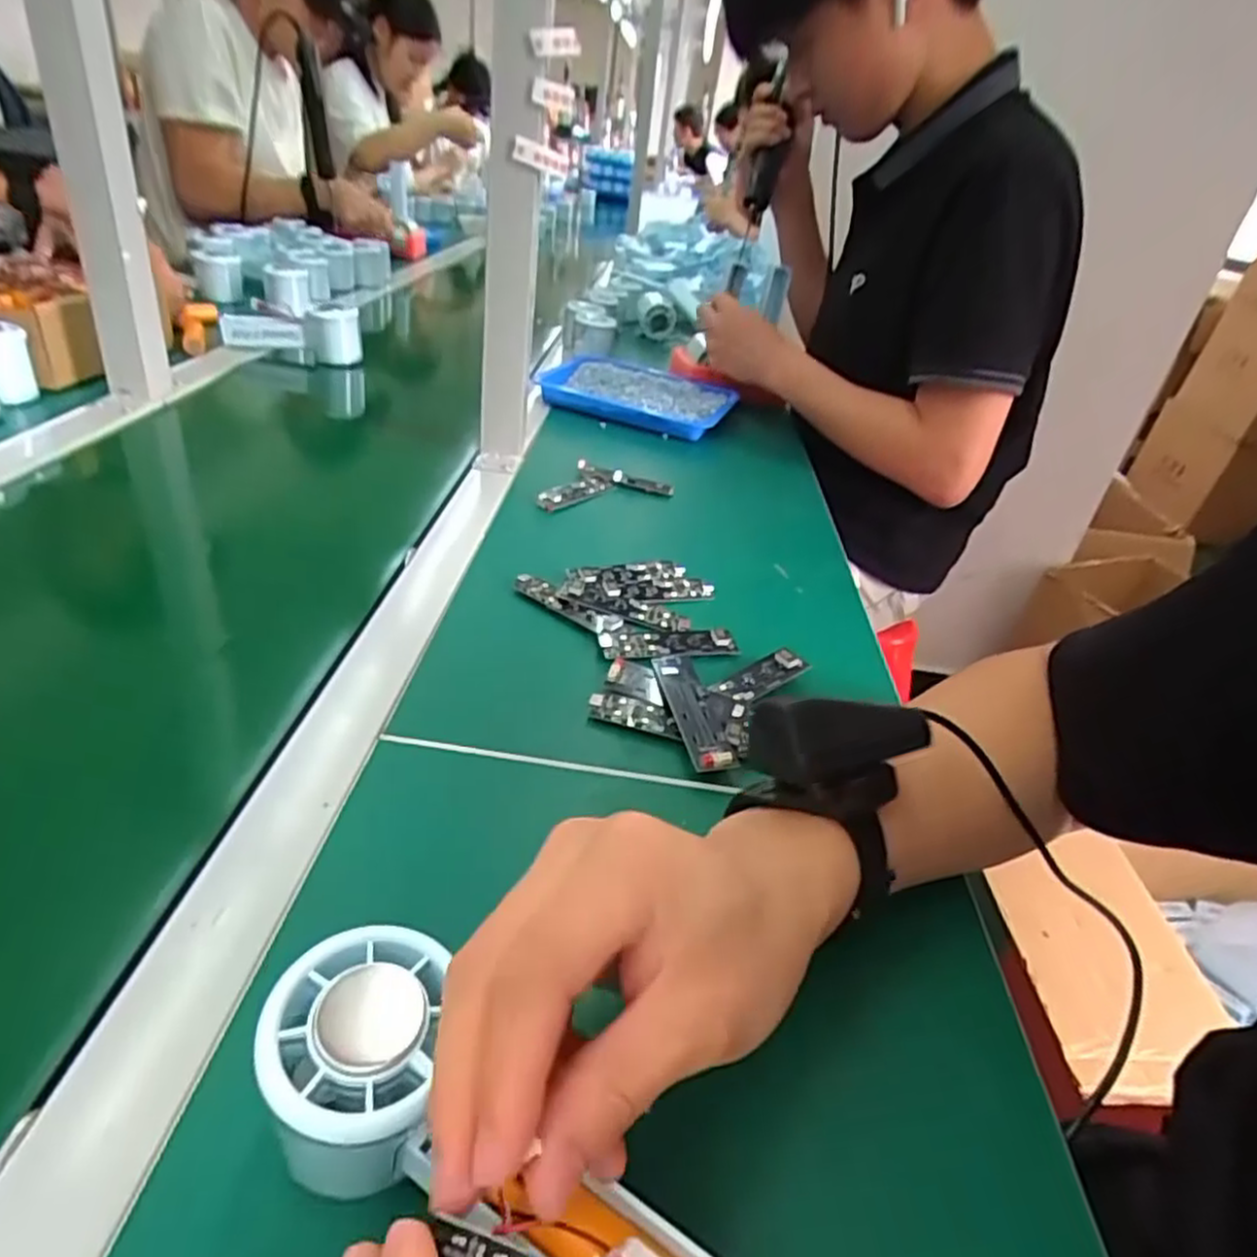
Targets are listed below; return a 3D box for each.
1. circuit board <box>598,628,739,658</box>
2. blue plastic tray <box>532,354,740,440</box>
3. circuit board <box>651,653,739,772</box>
[{"bbox_3d":[0.027,0.009,0.489,0.090,0.008,0.026,-3,35,-18],"label":"circuit board"},{"bbox_3d":[0.011,-0.285,0.931,0.228,0.035,0.182,15,33,8],"label":"blue plastic tray"},{"bbox_3d":[0.037,0.045,0.430,0.025,0.009,0.101,-1,34,-16],"label":"circuit board"}]

